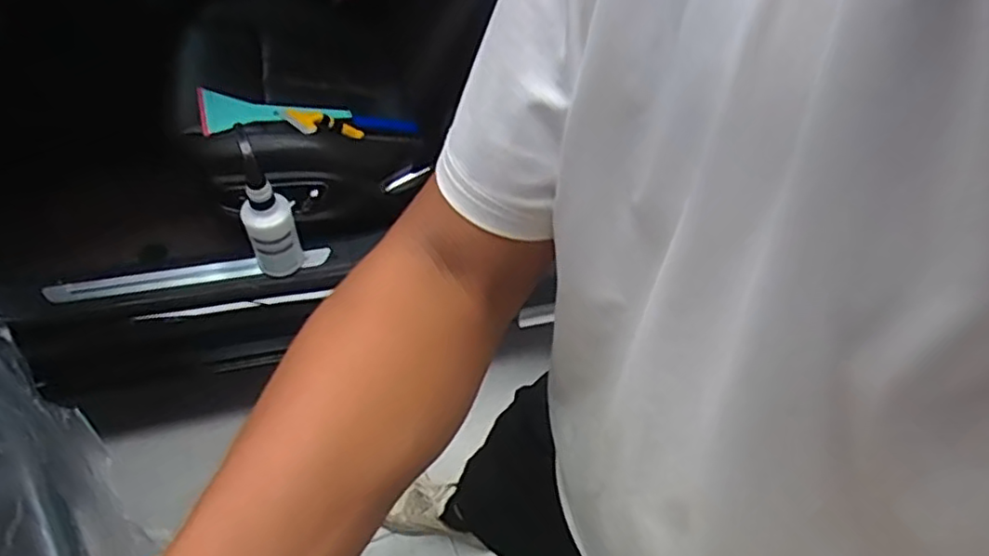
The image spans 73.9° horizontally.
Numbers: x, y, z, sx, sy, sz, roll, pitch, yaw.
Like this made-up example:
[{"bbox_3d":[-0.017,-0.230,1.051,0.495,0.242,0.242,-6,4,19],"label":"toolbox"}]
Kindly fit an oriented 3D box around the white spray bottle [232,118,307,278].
[{"bbox_3d":[-0.384,-0.108,1.118,0.081,0.270,0.071,-9,55,-11],"label":"white spray bottle"}]

